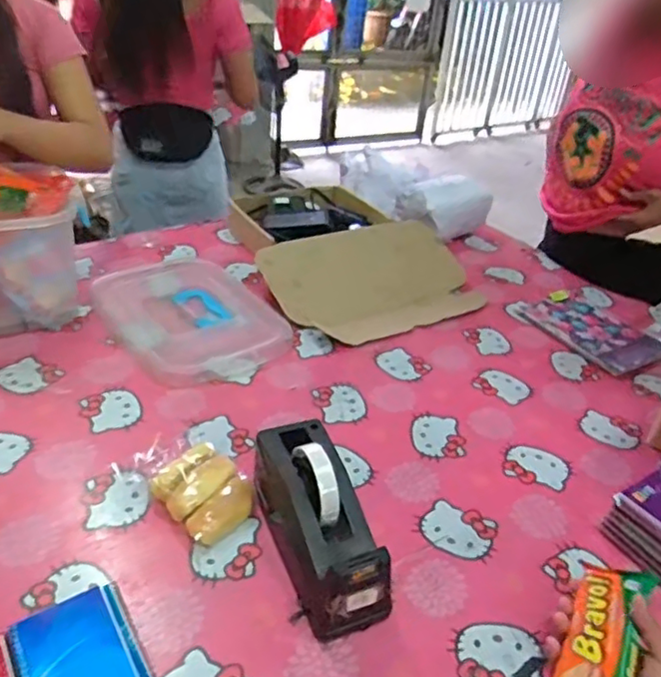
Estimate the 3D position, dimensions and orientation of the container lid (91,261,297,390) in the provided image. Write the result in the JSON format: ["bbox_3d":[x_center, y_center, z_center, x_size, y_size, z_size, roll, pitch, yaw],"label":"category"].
[{"bbox_3d":[-0.236,-0.045,1.003,0.231,0.021,0.356,-21,43,-35],"label":"container lid"}]

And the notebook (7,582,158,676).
[{"bbox_3d":[-0.212,0.281,0.532,0.098,0.013,0.133,-17,41,-31],"label":"notebook"}]

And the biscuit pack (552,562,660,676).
[{"bbox_3d":[0.248,0.270,0.563,0.068,0.018,0.135,-9,40,44],"label":"biscuit pack"}]

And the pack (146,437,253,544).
[{"bbox_3d":[-0.140,0.167,0.684,0.081,0.045,0.106,-24,45,-37],"label":"pack"}]

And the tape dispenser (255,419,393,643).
[{"bbox_3d":[-0.012,0.180,0.629,0.080,0.115,0.203,-11,38,-24],"label":"tape dispenser"}]

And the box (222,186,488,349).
[{"bbox_3d":[0.025,-0.180,1.199,0.387,0.077,0.464,-16,40,-30],"label":"box"}]

